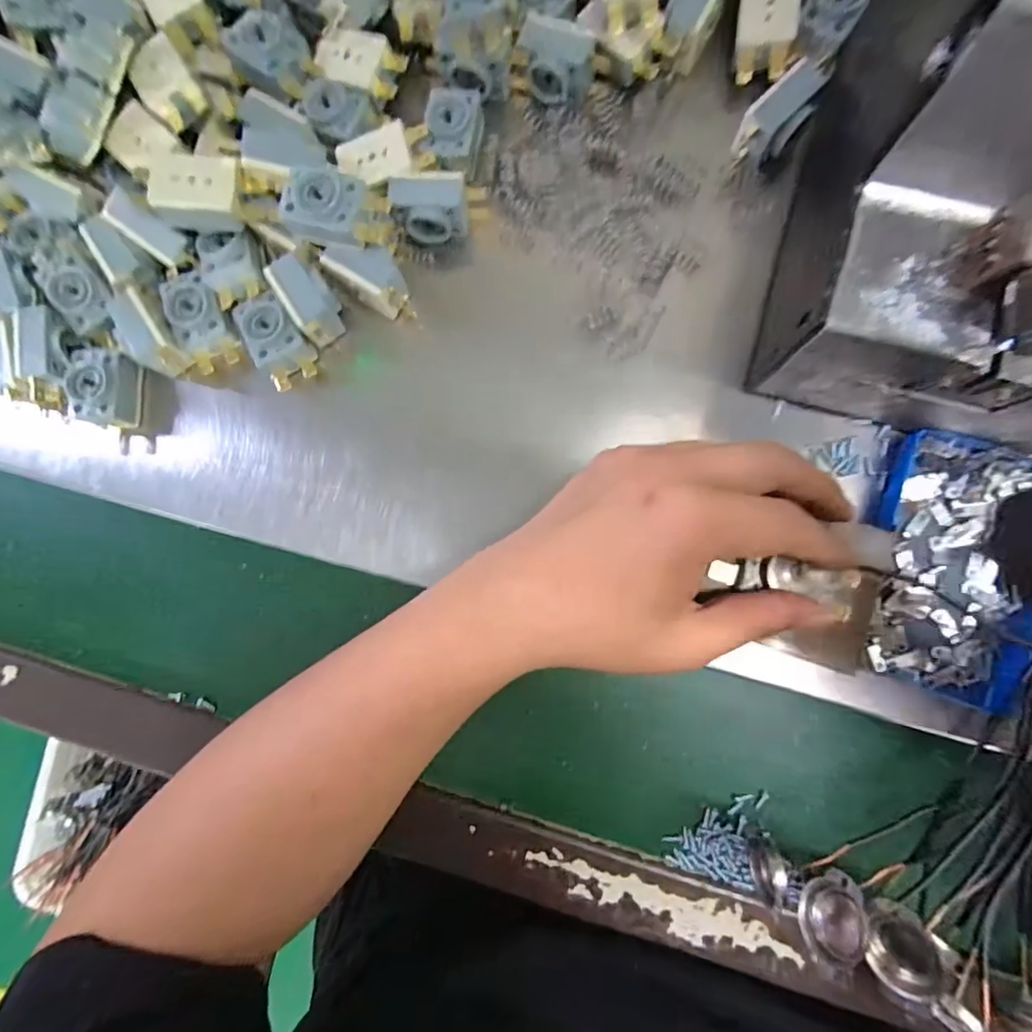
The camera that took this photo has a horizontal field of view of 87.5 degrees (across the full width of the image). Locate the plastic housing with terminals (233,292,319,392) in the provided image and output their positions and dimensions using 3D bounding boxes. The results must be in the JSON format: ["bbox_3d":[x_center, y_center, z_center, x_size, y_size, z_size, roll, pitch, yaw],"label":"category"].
[{"bbox_3d":[-0.122,-0.090,0.276,0.027,0.019,0.043,-29,84,3],"label":"plastic housing with terminals"}]

